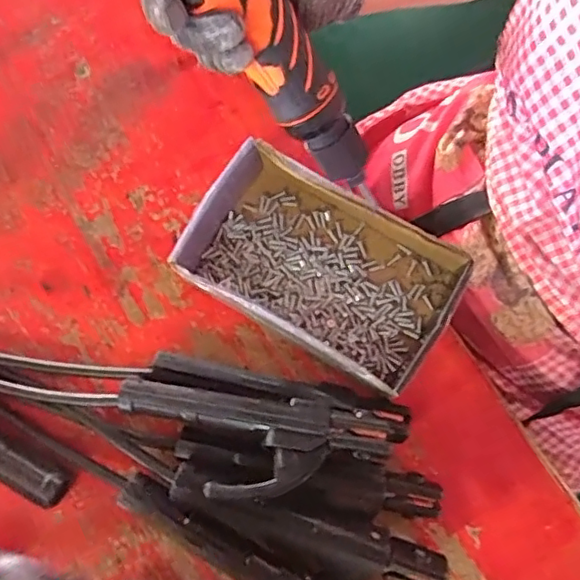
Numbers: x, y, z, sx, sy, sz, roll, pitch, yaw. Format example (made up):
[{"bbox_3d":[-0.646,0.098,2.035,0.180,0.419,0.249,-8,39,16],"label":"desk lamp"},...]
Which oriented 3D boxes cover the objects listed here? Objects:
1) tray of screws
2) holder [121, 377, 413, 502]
[{"bbox_3d":[0.026,-0.025,0.471,0.204,0.050,0.135,29,82,9],"label":"tray of screws"},{"bbox_3d":[-0.021,0.111,0.433,0.208,0.053,0.075,6,79,5],"label":"holder"}]

